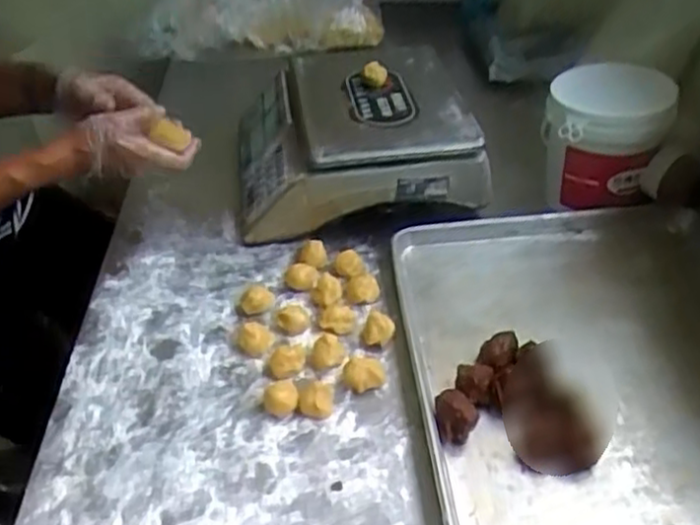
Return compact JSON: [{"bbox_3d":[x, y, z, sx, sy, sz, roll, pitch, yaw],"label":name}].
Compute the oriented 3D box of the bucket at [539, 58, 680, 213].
[{"bbox_3d":[0.326,-0.154,0.952,0.146,0.151,0.145,-2,41,1],"label":"bucket"}]

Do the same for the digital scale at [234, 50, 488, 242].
[{"bbox_3d":[0.003,-0.170,1.025,0.312,0.153,0.259,-6,41,-4],"label":"digital scale"}]

